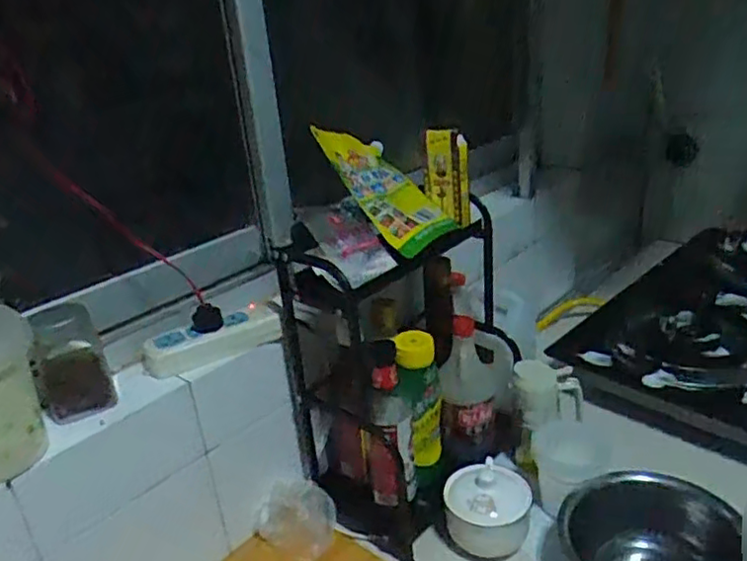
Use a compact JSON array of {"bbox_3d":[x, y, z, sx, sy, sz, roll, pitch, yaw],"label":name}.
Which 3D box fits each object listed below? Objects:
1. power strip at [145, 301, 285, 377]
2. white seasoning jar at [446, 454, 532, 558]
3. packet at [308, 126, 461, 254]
[{"bbox_3d":[-0.198,0.070,0.789,0.165,0.032,0.069,-18,27,-26],"label":"power strip"},{"bbox_3d":[0.148,0.298,0.839,0.106,0.092,0.110,-4,24,2],"label":"white seasoning jar"},{"bbox_3d":[0.018,-0.129,0.860,0.114,0.042,0.215,-21,60,-32],"label":"packet"}]

